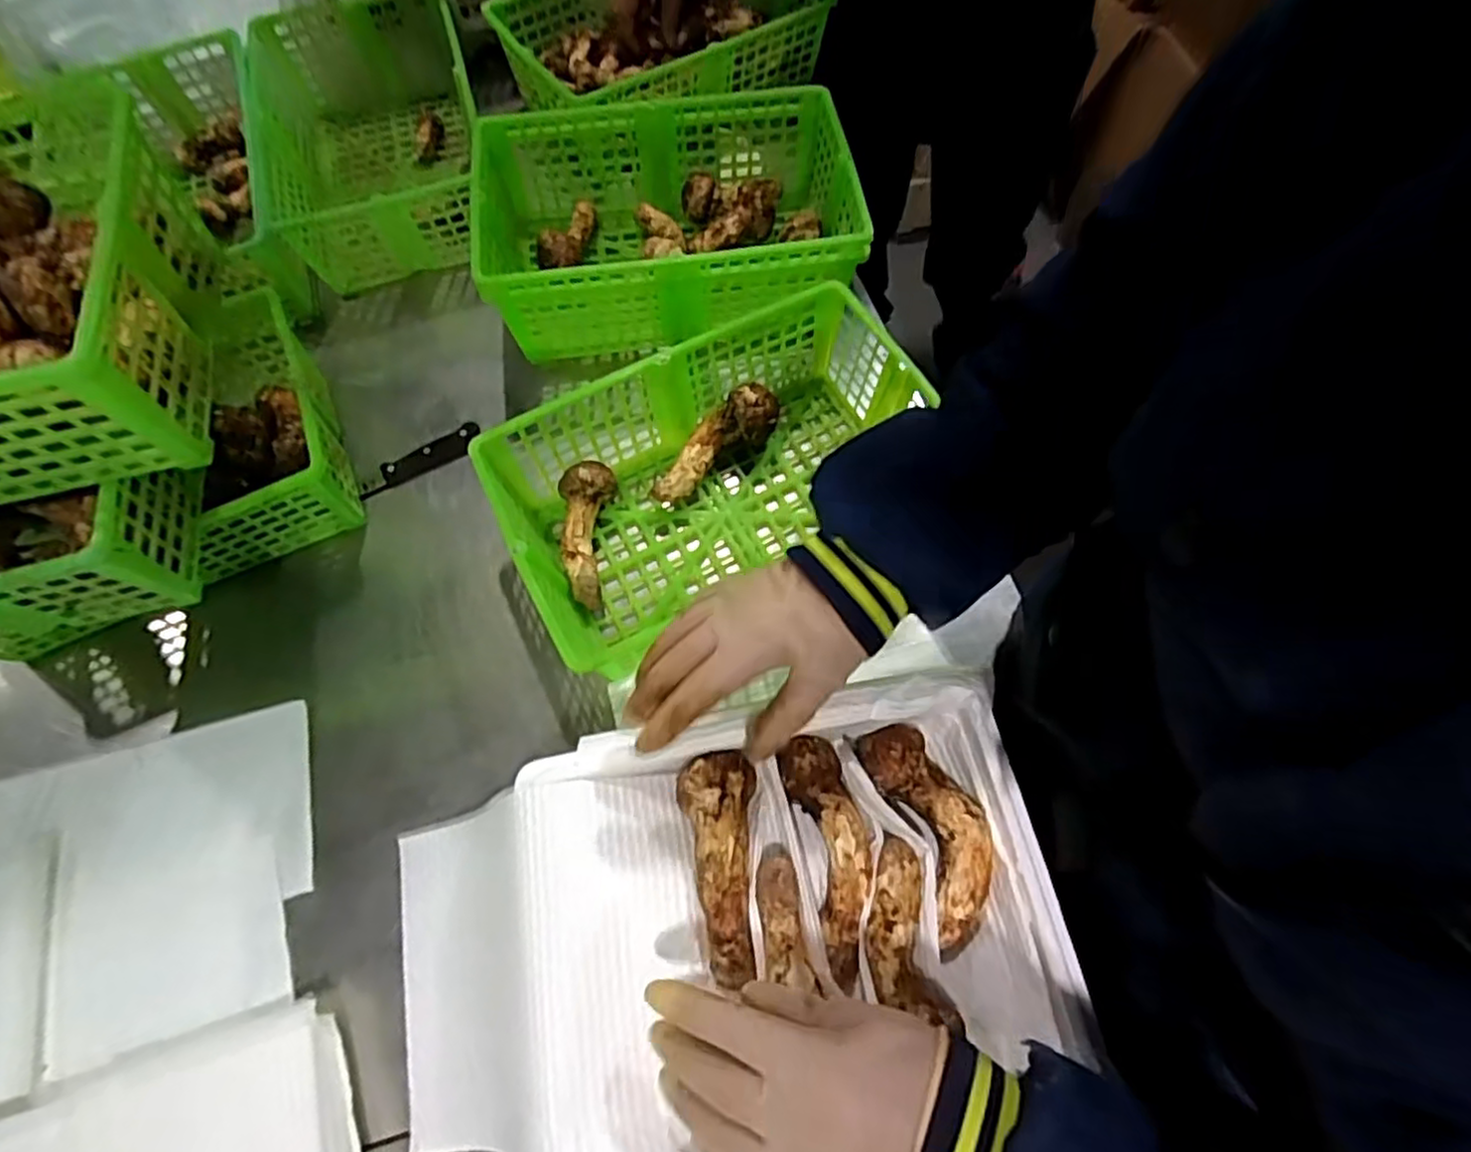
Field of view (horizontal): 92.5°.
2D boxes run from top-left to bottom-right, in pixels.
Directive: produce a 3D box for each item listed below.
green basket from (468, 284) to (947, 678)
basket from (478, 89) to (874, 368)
[{"bbox_3d":[-0.012,-0.079,0.589,0.336,0.101,0.213,-27,68,-9],"label":"green basket"},{"bbox_3d":[-0.061,-0.325,0.679,0.336,0.124,0.216,-10,67,-3],"label":"basket"}]

